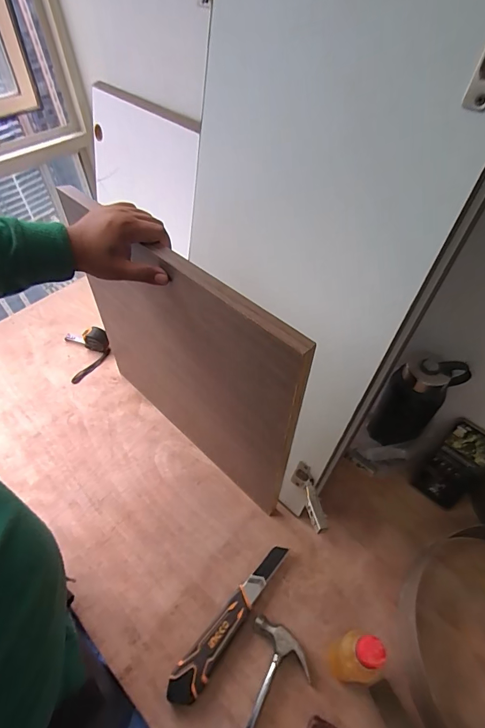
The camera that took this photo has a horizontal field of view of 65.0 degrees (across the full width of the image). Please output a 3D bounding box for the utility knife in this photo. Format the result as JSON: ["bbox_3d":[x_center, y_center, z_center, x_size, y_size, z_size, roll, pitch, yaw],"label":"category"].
[{"bbox_3d":[-0.019,0.384,0.583,0.043,0.026,0.247,30,58,23],"label":"utility knife"}]

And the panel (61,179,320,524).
[{"bbox_3d":[-0.103,0.003,0.621,0.457,0.433,0.024,38,59,26],"label":"panel"}]

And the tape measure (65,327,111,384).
[{"bbox_3d":[-0.369,-0.044,0.903,0.103,0.049,0.153,-16,52,-12],"label":"tape measure"}]

